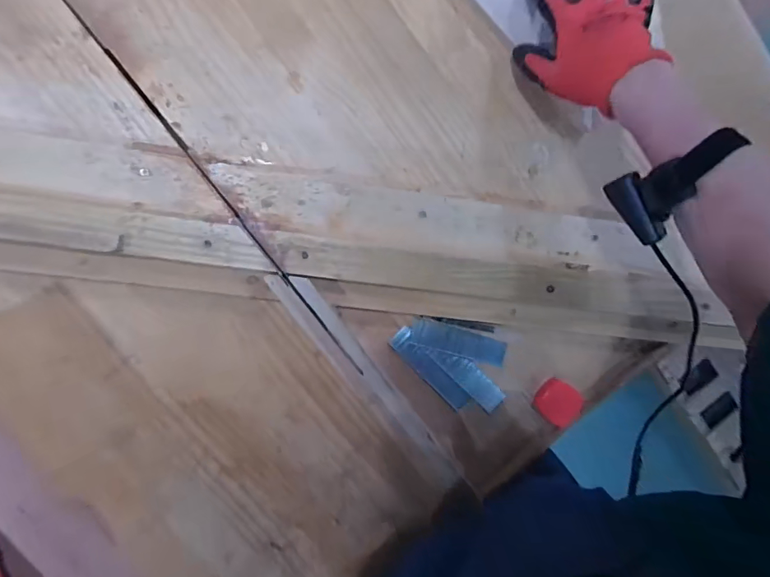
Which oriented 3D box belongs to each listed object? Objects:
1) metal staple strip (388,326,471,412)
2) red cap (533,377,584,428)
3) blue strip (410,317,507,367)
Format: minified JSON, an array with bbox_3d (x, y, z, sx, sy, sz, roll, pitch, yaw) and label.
[{"bbox_3d":[0.051,0.092,0.517,0.026,0.004,0.114,-42,98,7],"label":"metal staple strip"},{"bbox_3d":[0.202,0.133,0.531,0.050,0.012,0.046,34,89,-9],"label":"red cap"},{"bbox_3d":[0.084,0.060,0.513,0.111,0.004,0.031,17,92,-8],"label":"blue strip"}]

